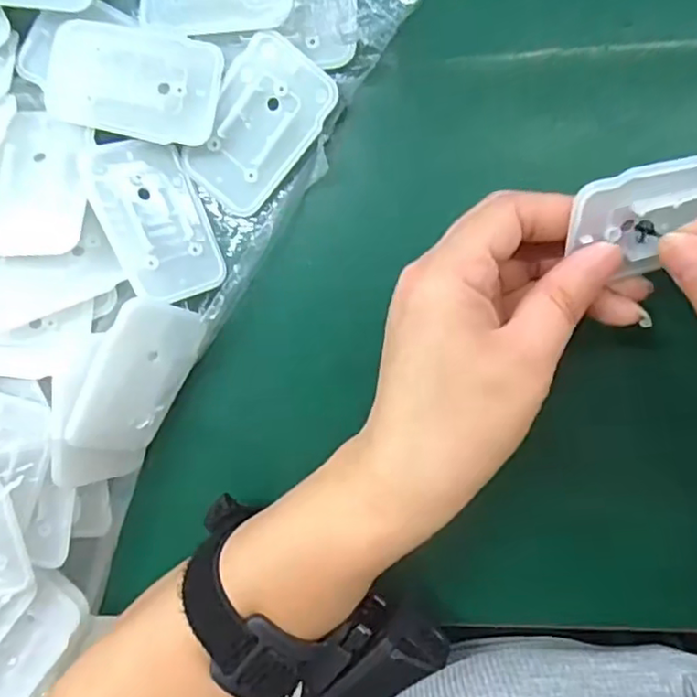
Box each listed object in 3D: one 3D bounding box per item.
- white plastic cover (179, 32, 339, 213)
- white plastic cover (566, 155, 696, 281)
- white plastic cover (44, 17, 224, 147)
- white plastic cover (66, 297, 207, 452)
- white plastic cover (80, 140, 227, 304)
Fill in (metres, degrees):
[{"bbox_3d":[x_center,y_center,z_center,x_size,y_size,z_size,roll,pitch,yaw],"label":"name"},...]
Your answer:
[{"bbox_3d":[-0.038,-0.092,0.257,0.042,0.013,0.067,39,98,2],"label":"white plastic cover"},{"bbox_3d":[0.107,-0.045,0.207,0.064,0.006,0.037,-11,121,-5],"label":"white plastic cover"},{"bbox_3d":[-0.088,-0.110,0.252,0.068,0.011,0.044,13,96,6],"label":"white plastic cover"},{"bbox_3d":[-0.088,0.013,0.257,0.004,0.042,0.067,32,101,41],"label":"white plastic cover"},{"bbox_3d":[-0.080,-0.054,0.257,0.042,0.004,0.068,-26,97,-34],"label":"white plastic cover"}]

